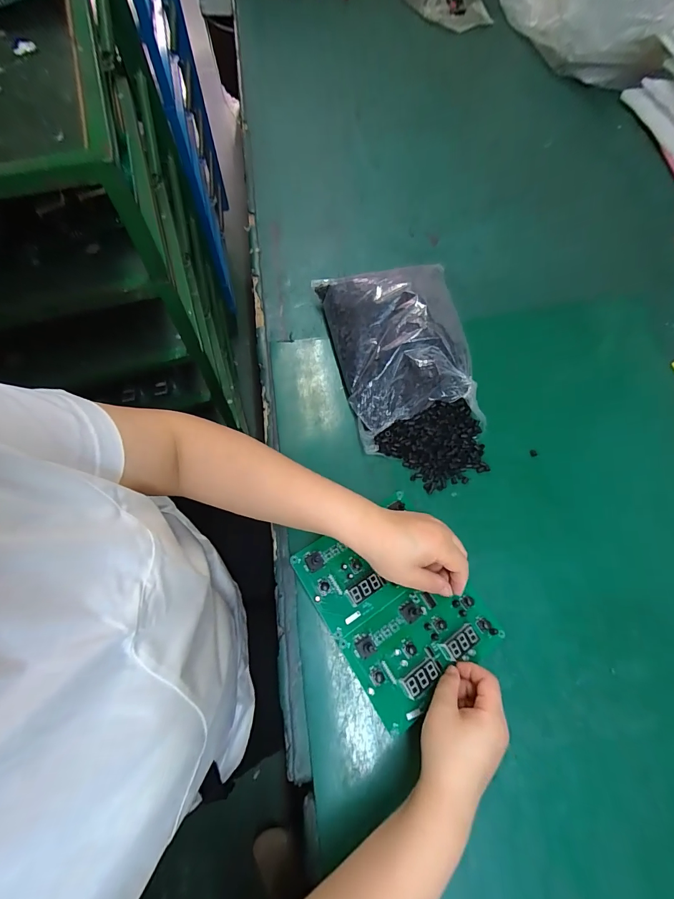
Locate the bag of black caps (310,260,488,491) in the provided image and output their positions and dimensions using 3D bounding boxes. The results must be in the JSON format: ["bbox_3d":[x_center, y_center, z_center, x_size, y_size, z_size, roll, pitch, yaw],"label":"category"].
[{"bbox_3d":[0.093,-0.120,0.514,0.179,0.093,0.335,-8,68,-5],"label":"bag of black caps"}]

